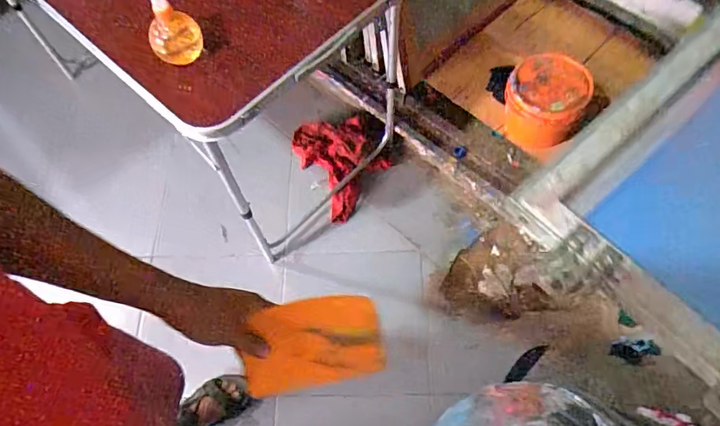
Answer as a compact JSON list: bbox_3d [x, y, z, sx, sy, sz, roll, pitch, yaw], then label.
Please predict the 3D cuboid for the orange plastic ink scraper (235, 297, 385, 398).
[{"bbox_3d":[-0.049,0.137,0.517,0.142,0.005,0.095,-10,102,3],"label":"orange plastic ink scraper"}]

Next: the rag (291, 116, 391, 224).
[{"bbox_3d":[-0.049,-0.156,1.568,0.225,0.083,0.311,-26,65,-11],"label":"rag"}]

